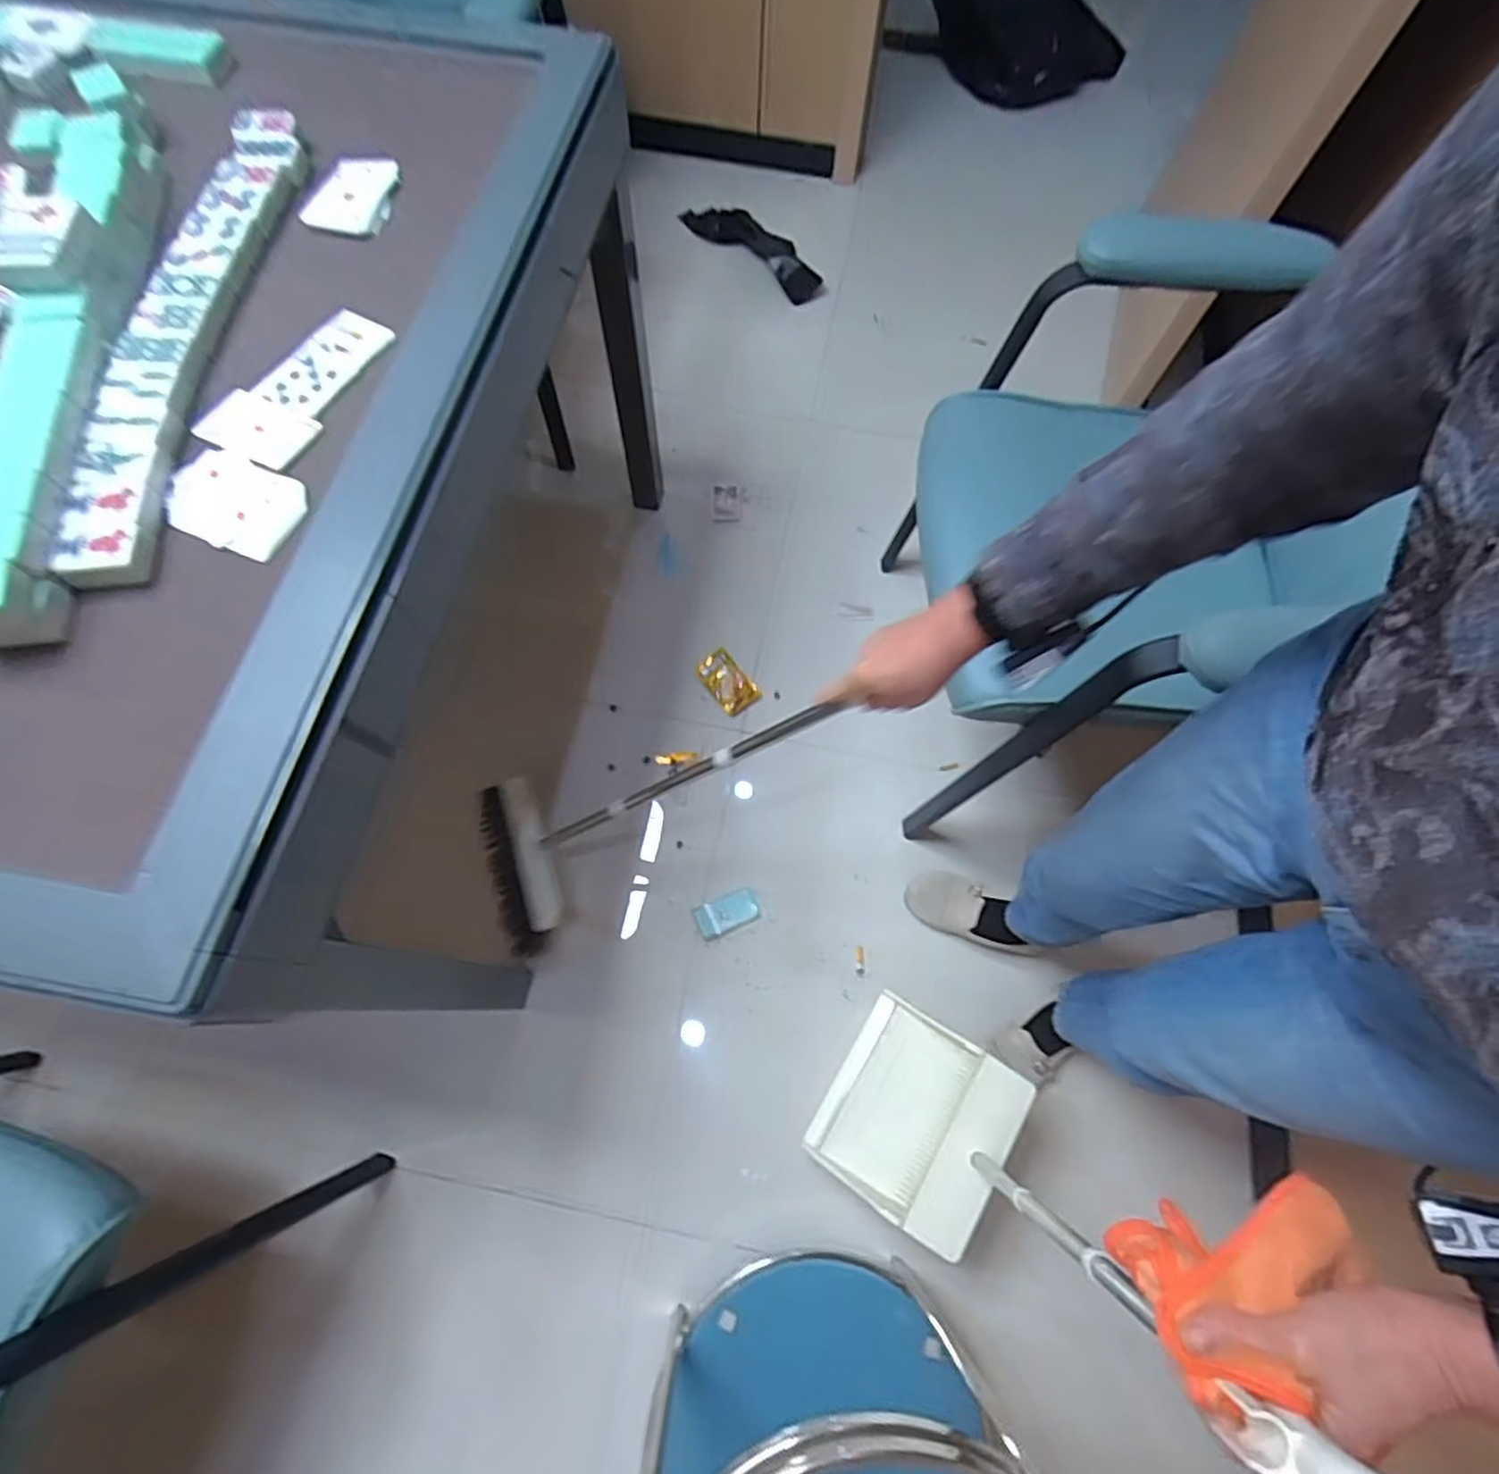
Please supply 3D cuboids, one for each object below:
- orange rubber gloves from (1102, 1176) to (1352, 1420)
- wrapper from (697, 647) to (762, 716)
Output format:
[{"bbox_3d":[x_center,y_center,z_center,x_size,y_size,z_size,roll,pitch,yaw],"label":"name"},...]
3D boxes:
[{"bbox_3d":[0.287,0.308,0.411,0.142,0.116,0.052,-34,73,-13],"label":"orange rubber gloves"},{"bbox_3d":[-0.047,-0.113,1.414,0.080,0.019,0.142,-35,74,-14],"label":"wrapper"}]

